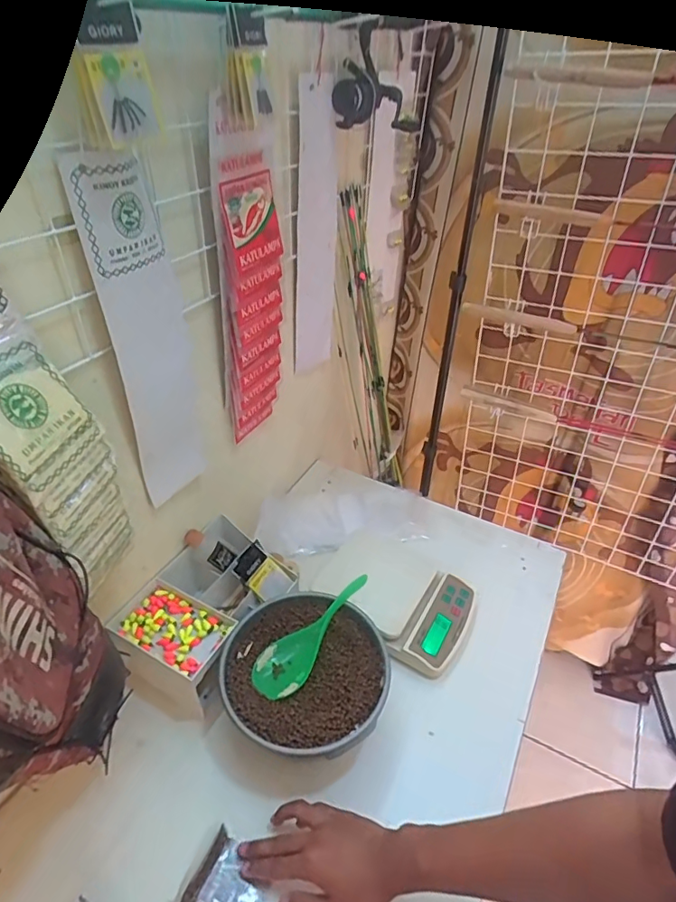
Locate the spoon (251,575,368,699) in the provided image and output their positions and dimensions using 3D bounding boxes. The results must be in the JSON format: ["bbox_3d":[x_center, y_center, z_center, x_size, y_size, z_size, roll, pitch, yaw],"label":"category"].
[{"bbox_3d":[-0.031,0.228,0.651,0.061,0.020,0.186,29,59,31],"label":"spoon"}]

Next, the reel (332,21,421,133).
[{"bbox_3d":[0.051,-0.504,0.695,0.115,0.112,0.081,1,38,0],"label":"reel"}]

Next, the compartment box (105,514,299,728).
[{"bbox_3d":[-0.181,0.216,0.737,0.167,0.107,0.254,17,41,19],"label":"compartment box"}]

